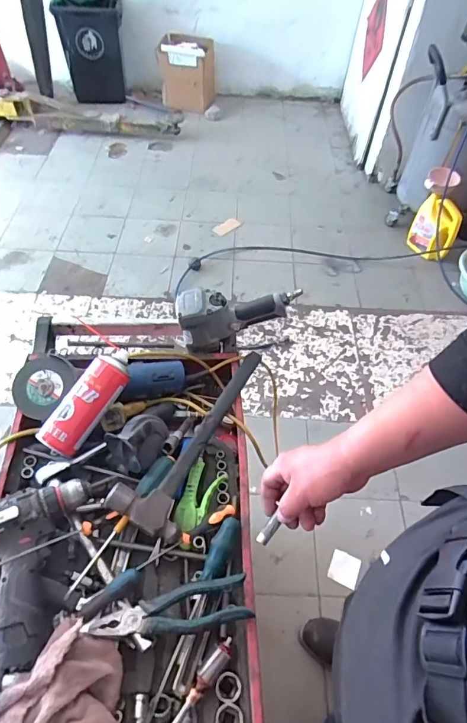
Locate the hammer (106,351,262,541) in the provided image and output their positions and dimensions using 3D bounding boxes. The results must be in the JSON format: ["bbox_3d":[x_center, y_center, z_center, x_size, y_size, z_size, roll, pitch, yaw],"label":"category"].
[{"bbox_3d":[-0.049,0.104,0.706,0.105,0.037,0.358,25,56,15],"label":"hammer"}]

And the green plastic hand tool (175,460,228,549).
[{"bbox_3d":[-0.059,0.209,0.656,0.052,0.018,0.119,23,55,14],"label":"green plastic hand tool"}]

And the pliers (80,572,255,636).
[{"bbox_3d":[-0.081,0.312,0.546,0.200,0.017,0.053,-7,54,-8],"label":"pliers"}]

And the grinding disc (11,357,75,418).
[{"bbox_3d":[-0.325,0.043,0.746,0.096,0.013,0.103,1,78,-6],"label":"grinding disc"}]

